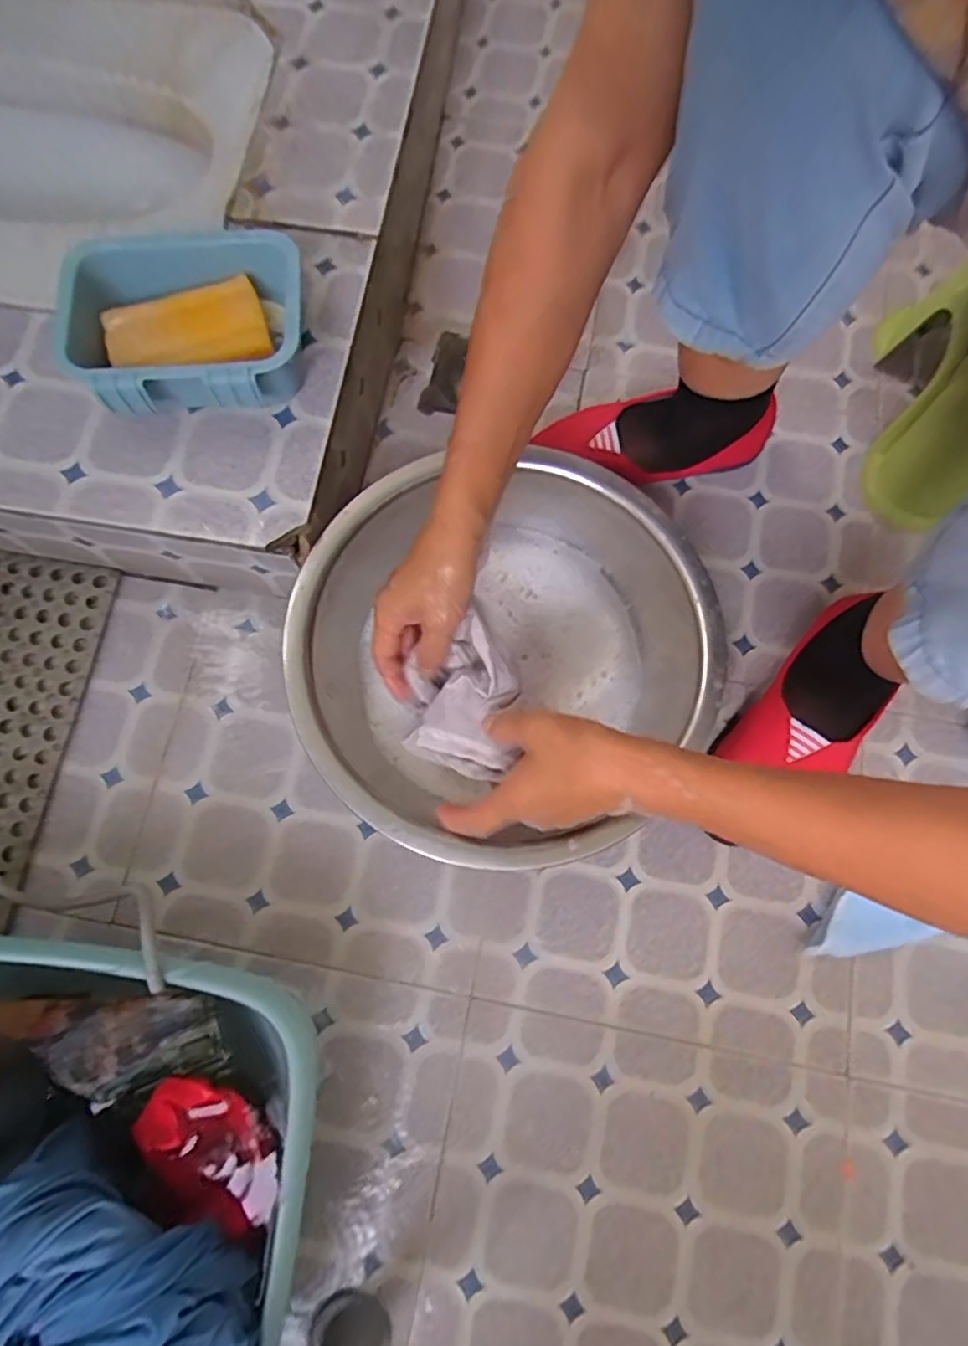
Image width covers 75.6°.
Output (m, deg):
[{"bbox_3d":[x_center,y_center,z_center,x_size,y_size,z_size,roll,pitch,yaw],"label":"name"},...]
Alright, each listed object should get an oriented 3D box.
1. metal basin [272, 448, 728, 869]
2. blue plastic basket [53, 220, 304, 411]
[{"bbox_3d":[0.011,-0.017,0.518,0.321,0.095,0.313,0,75,-1],"label":"metal basin"},{"bbox_3d":[-0.231,-0.264,0.491,0.187,0.065,0.143,-6,77,-2],"label":"blue plastic basket"}]

